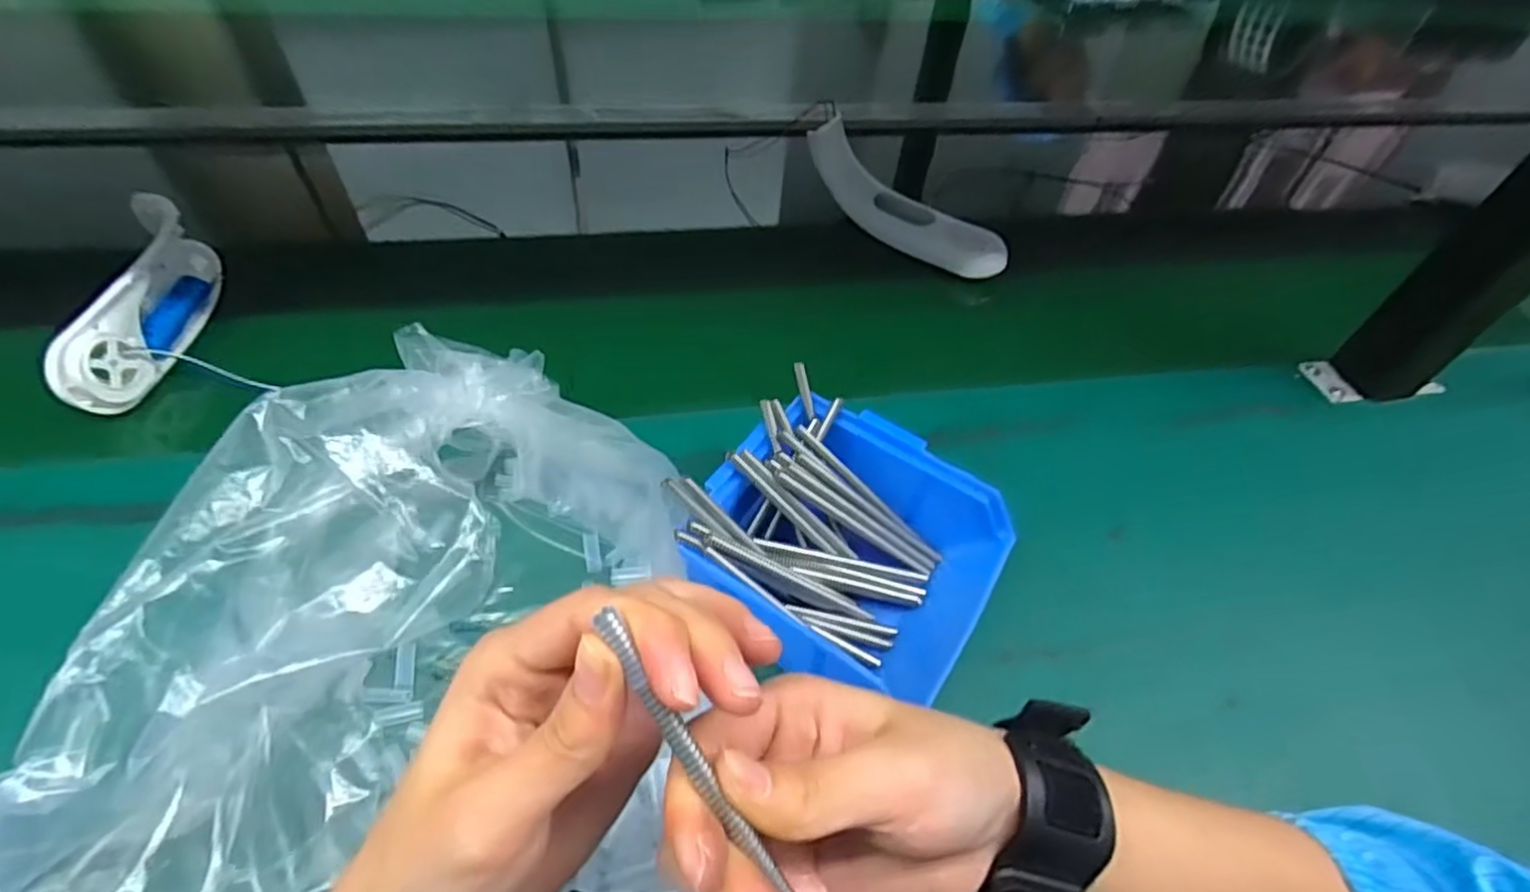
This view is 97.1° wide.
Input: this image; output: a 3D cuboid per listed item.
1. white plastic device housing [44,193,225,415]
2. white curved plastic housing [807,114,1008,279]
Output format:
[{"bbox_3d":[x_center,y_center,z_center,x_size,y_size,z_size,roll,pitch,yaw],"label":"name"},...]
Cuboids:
[{"bbox_3d":[-0.412,-0.098,0.454,0.045,0.050,0.181,-9,53,-12],"label":"white plastic device housing"},{"bbox_3d":[0.121,-0.211,0.582,0.192,0.058,0.047,31,55,19],"label":"white curved plastic housing"}]

